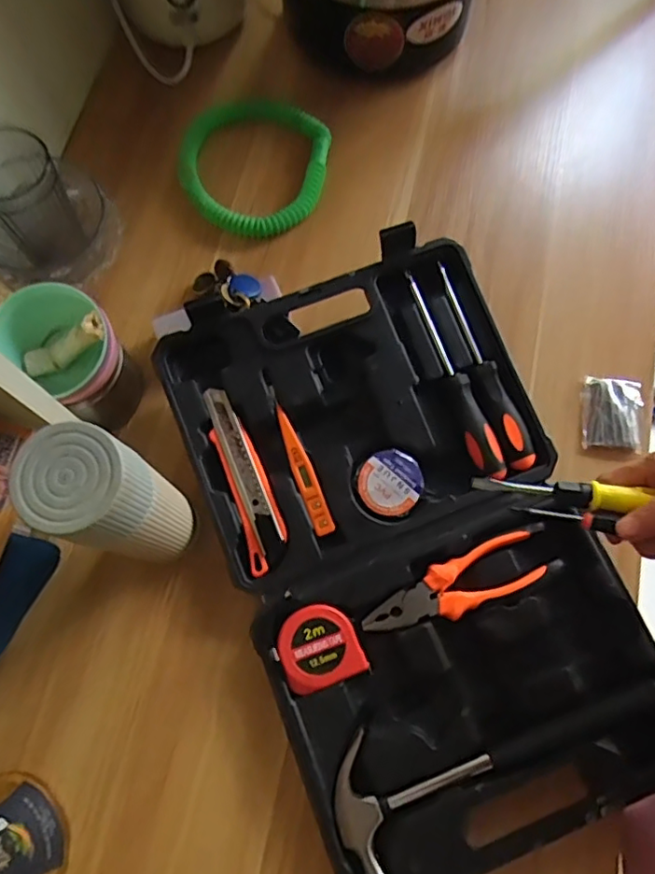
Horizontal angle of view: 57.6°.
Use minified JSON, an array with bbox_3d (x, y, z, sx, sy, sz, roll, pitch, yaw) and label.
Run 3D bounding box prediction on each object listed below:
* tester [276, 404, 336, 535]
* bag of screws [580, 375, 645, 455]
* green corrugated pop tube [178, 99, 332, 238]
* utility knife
[{"bbox_3d":[-0.019,0.026,0.474,0.016,0.014,0.105,-20,72,-4],"label":"tester"},{"bbox_3d":[0.250,-0.021,0.523,0.051,0.010,0.064,9,75,0],"label":"bag of screws"},{"bbox_3d":[-0.075,-0.266,0.592,0.146,0.030,0.145,6,72,4],"label":"green corrugated pop tube"},{"bbox_3d":[-0.065,0.031,0.471,0.032,0.016,0.148,-19,72,-4],"label":"utility knife"}]

